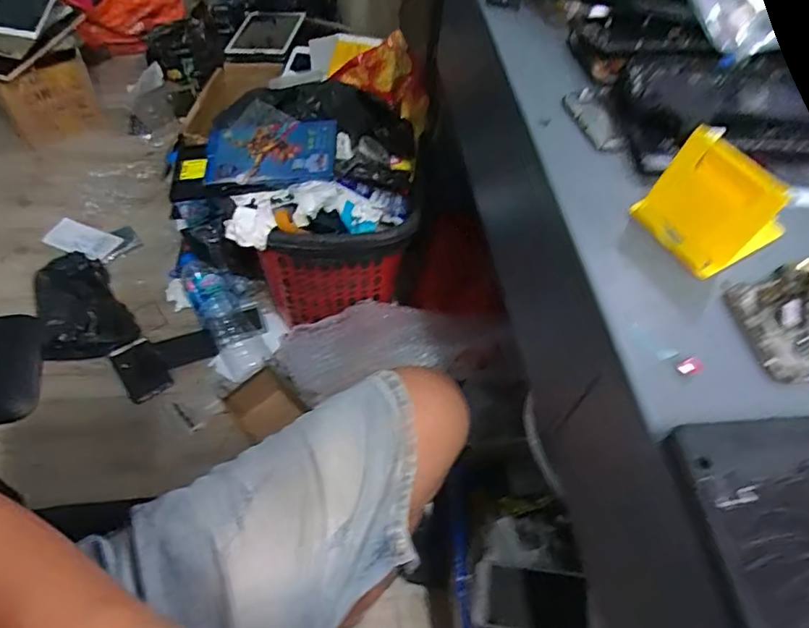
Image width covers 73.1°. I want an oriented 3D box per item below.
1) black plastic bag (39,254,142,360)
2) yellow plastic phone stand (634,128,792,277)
[{"bbox_3d":[-0.674,-0.019,1.116,0.181,0.042,0.264,-25,61,-20],"label":"black plastic bag"},{"bbox_3d":[0.207,-0.078,0.354,0.074,0.057,0.071,-29,63,-22],"label":"yellow plastic phone stand"}]

